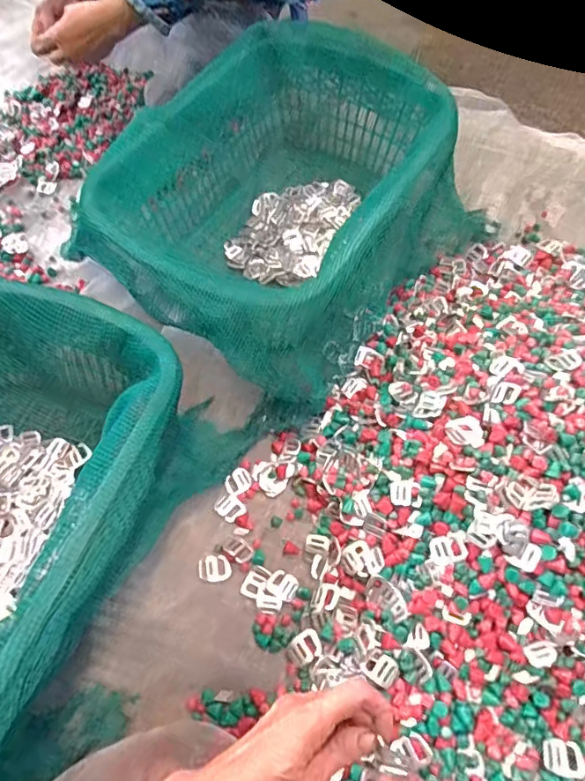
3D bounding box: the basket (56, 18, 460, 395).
[{"bbox_3d":[-0.010,-0.266,0.741,0.363,0.181,0.501,30,67,19],"label":"basket"}]

